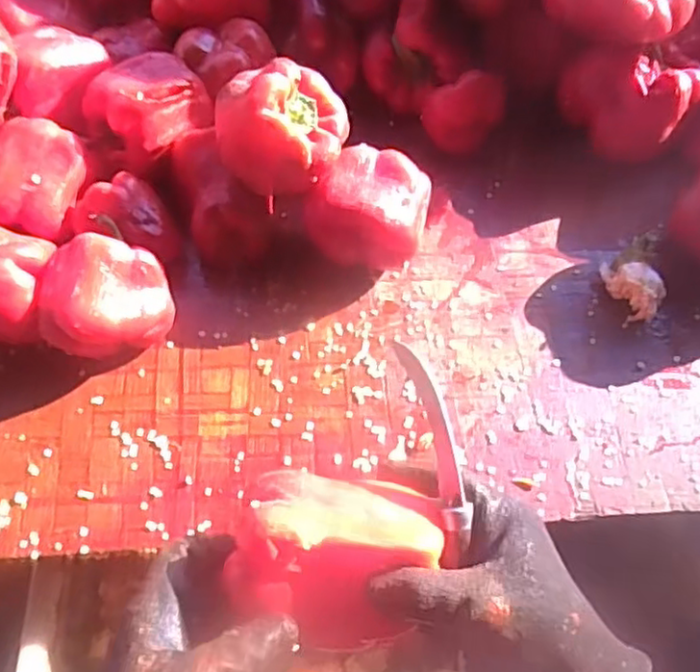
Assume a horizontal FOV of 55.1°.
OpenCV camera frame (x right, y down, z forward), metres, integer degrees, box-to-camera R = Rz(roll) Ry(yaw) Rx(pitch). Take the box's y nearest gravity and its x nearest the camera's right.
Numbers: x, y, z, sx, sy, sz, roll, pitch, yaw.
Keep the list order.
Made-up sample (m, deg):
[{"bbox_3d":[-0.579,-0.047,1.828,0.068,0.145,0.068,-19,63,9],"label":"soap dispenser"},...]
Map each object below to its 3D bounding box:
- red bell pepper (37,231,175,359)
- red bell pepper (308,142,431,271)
[{"bbox_3d":[-0.167,-0.021,0.465,0.080,0.074,0.065,0,60,-3],"label":"red bell pepper"},{"bbox_3d":[0.014,-0.094,0.499,0.090,0.060,0.068,10,60,4],"label":"red bell pepper"}]

